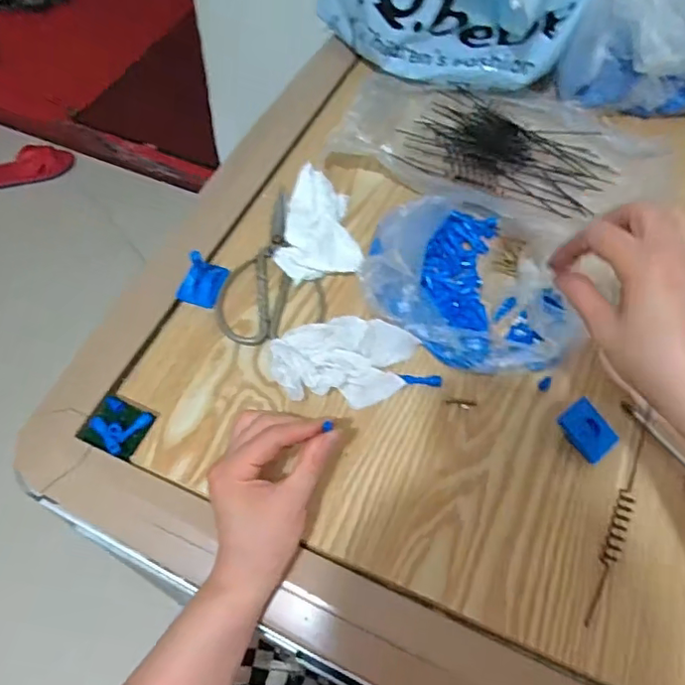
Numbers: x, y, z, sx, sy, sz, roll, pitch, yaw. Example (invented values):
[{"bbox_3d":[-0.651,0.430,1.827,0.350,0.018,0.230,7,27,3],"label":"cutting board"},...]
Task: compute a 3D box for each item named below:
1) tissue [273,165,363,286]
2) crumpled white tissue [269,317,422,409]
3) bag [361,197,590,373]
[{"bbox_3d":[-0.026,-0.110,0.543,0.077,0.031,0.110,-7,60,-8],"label":"tissue"},{"bbox_3d":[0.001,0.014,0.468,0.113,0.026,0.070,7,59,0],"label":"crumpled white tissue"},{"bbox_3d":[0.128,-0.067,0.501,0.184,0.065,0.179,23,61,10],"label":"bag"}]

